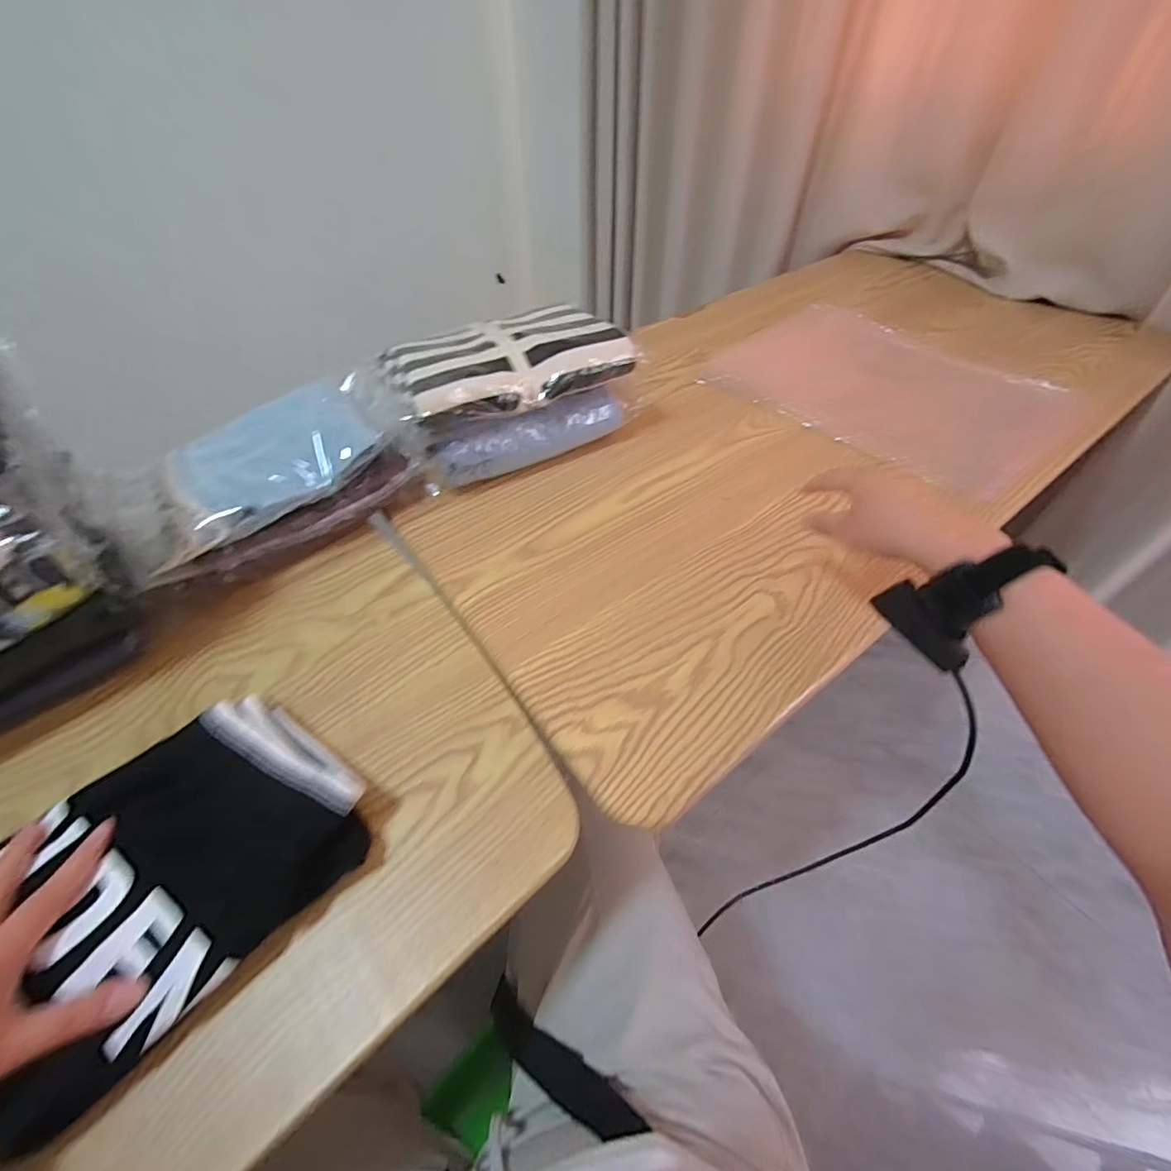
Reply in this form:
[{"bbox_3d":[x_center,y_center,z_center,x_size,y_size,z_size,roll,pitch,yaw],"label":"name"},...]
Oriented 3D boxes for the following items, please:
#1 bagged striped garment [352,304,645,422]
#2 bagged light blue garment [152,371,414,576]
[{"bbox_3d":[-0.094,-0.244,0.549,0.269,0.049,0.153,-26,50,-17],"label":"bagged striped garment"},{"bbox_3d":[-0.299,-0.135,0.492,0.242,0.047,0.160,-29,51,-20],"label":"bagged light blue garment"}]

